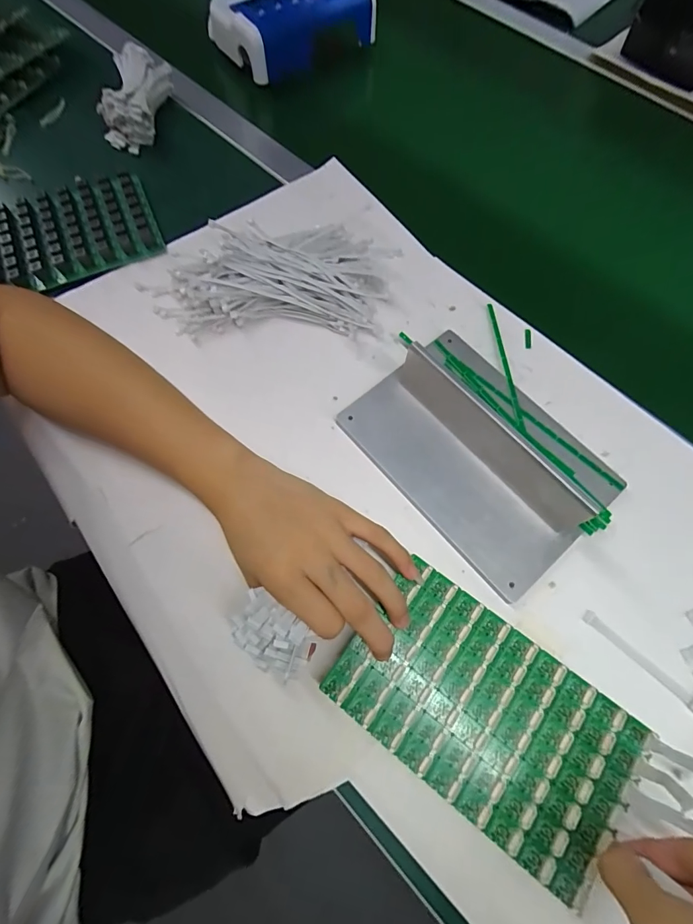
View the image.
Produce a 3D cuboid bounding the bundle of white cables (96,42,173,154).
[{"bbox_3d":[-0.232,-0.400,0.463,0.057,0.050,0.097,8,68,1],"label":"bundle of white cables"}]

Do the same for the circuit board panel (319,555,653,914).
[{"bbox_3d":[0.090,0.165,0.275,0.186,0.004,0.111,36,75,12],"label":"circuit board panel"}]

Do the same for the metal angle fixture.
[{"bbox_3d":[0.109,-0.018,0.322,0.137,0.054,0.198,-39,74,-14],"label":"metal angle fixture"}]

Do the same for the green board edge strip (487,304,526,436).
[{"bbox_3d":[0.140,-0.084,0.368,0.007,0.006,0.132,-2,69,-3],"label":"green board edge strip"}]

